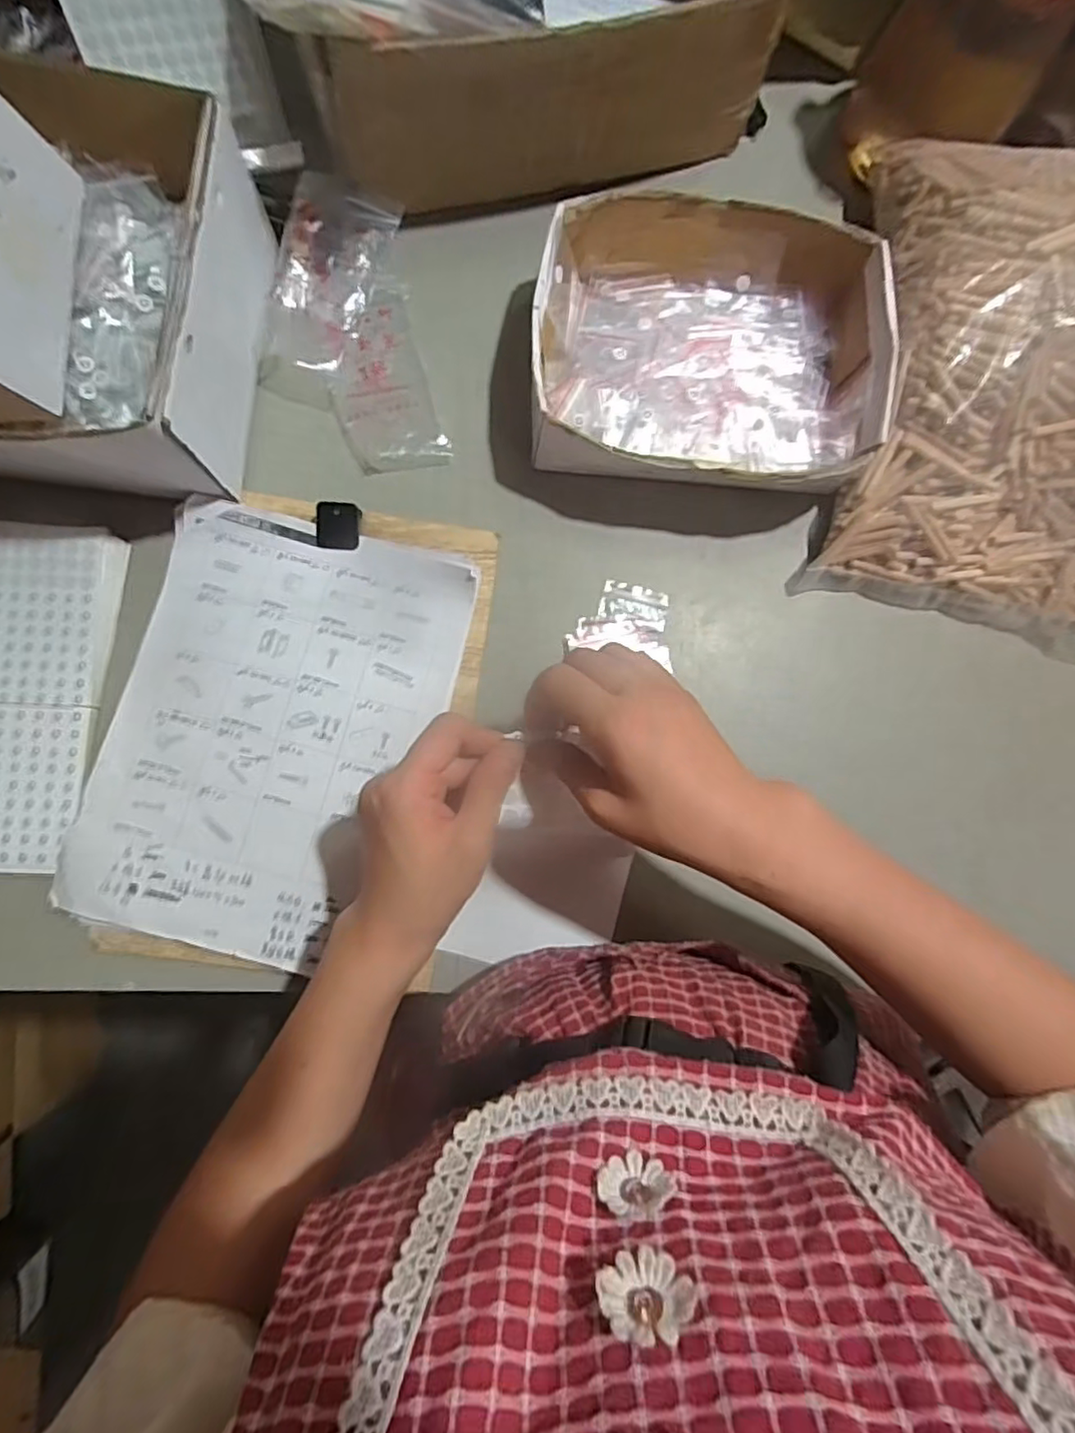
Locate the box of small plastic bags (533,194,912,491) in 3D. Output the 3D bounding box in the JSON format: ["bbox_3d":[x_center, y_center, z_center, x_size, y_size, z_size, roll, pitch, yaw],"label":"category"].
[{"bbox_3d":[0.119,-0.255,0.446,0.238,0.059,0.196,2,86,-6],"label":"box of small plastic bags"}]

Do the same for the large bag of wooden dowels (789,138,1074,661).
[{"bbox_3d":[0.353,-0.231,0.449,0.246,0.089,0.322,14,85,-5],"label":"large bag of wooden dowels"}]

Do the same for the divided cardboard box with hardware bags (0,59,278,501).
[{"bbox_3d":[-0.344,-0.265,0.371,0.322,0.122,0.220,1,84,-3],"label":"divided cardboard box with hardware bags"}]

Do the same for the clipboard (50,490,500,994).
[{"bbox_3d":[-0.172,0.009,0.431,0.218,0.018,0.332,17,84,-4],"label":"clipboard"}]

